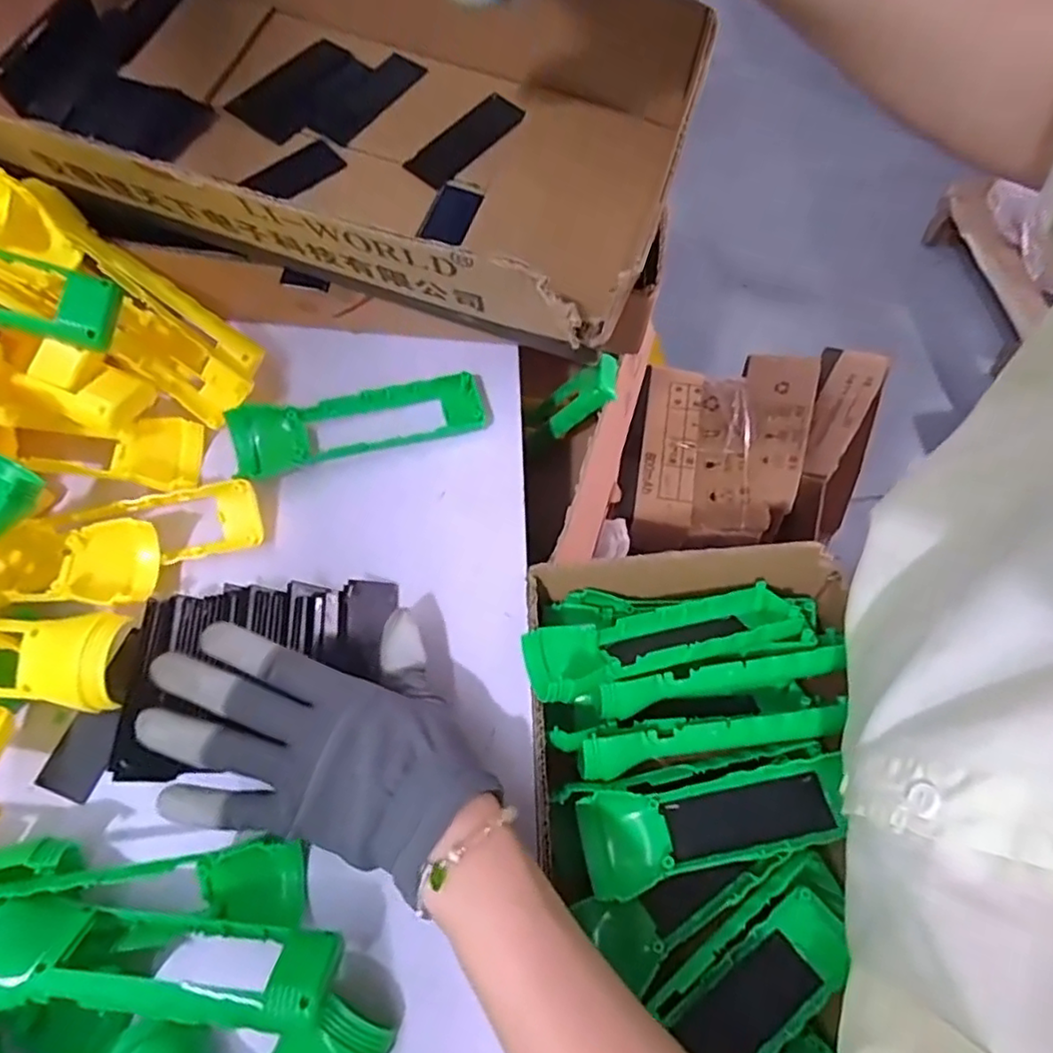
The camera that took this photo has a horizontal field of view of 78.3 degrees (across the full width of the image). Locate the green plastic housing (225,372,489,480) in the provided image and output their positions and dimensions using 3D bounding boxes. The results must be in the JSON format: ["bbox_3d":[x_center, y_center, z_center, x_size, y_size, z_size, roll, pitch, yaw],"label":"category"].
[{"bbox_3d":[-0.107,-0.069,0.425,0.161,0.020,0.045,-15,68,-8],"label":"green plastic housing"}]

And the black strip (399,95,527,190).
[{"bbox_3d":[-0.040,-0.255,0.423,0.030,0.004,0.090,39,71,13],"label":"black strip"}]

